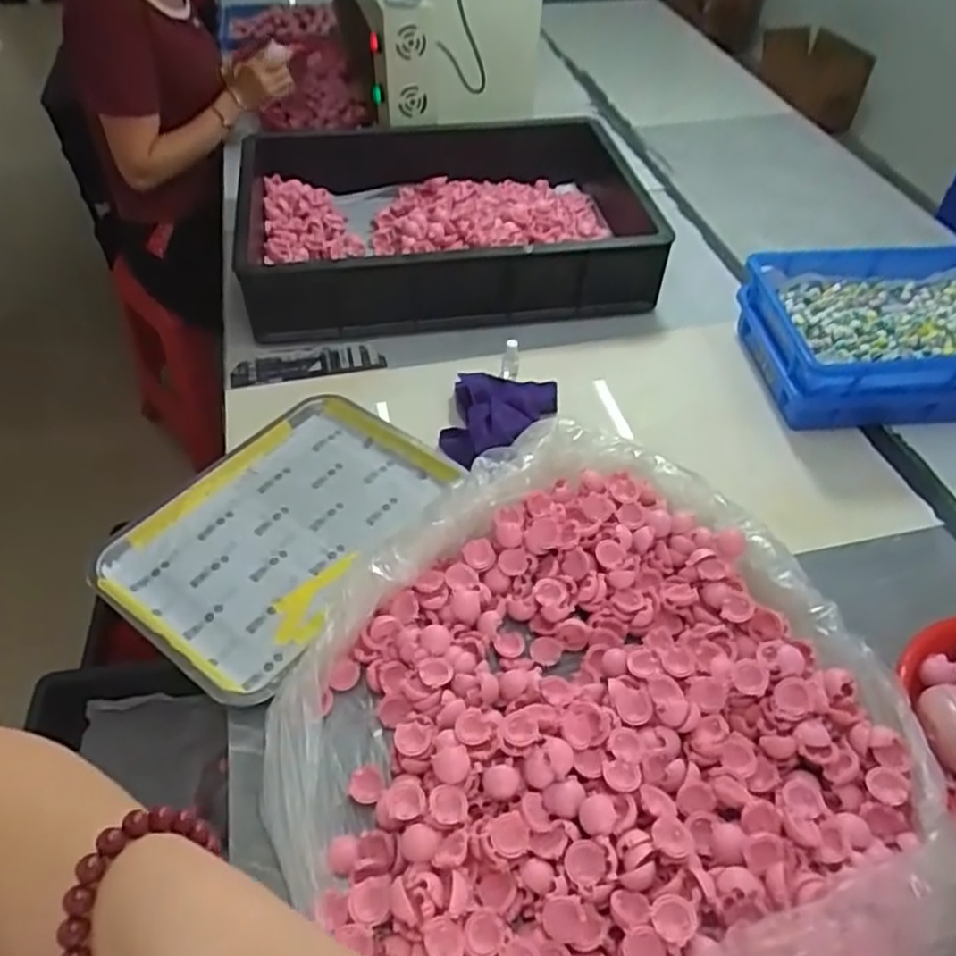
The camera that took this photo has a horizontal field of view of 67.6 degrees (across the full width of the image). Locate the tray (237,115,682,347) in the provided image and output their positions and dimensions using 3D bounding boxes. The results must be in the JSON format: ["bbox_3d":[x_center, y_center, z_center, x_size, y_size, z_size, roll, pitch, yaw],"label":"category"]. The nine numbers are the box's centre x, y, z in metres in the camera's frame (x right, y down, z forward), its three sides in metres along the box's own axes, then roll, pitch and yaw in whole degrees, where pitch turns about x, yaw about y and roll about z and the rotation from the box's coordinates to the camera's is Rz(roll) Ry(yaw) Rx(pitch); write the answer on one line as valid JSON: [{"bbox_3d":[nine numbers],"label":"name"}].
[{"bbox_3d":[-0.054,-0.392,1.096,0.610,0.116,0.393,-5,49,-7],"label":"tray"}]

